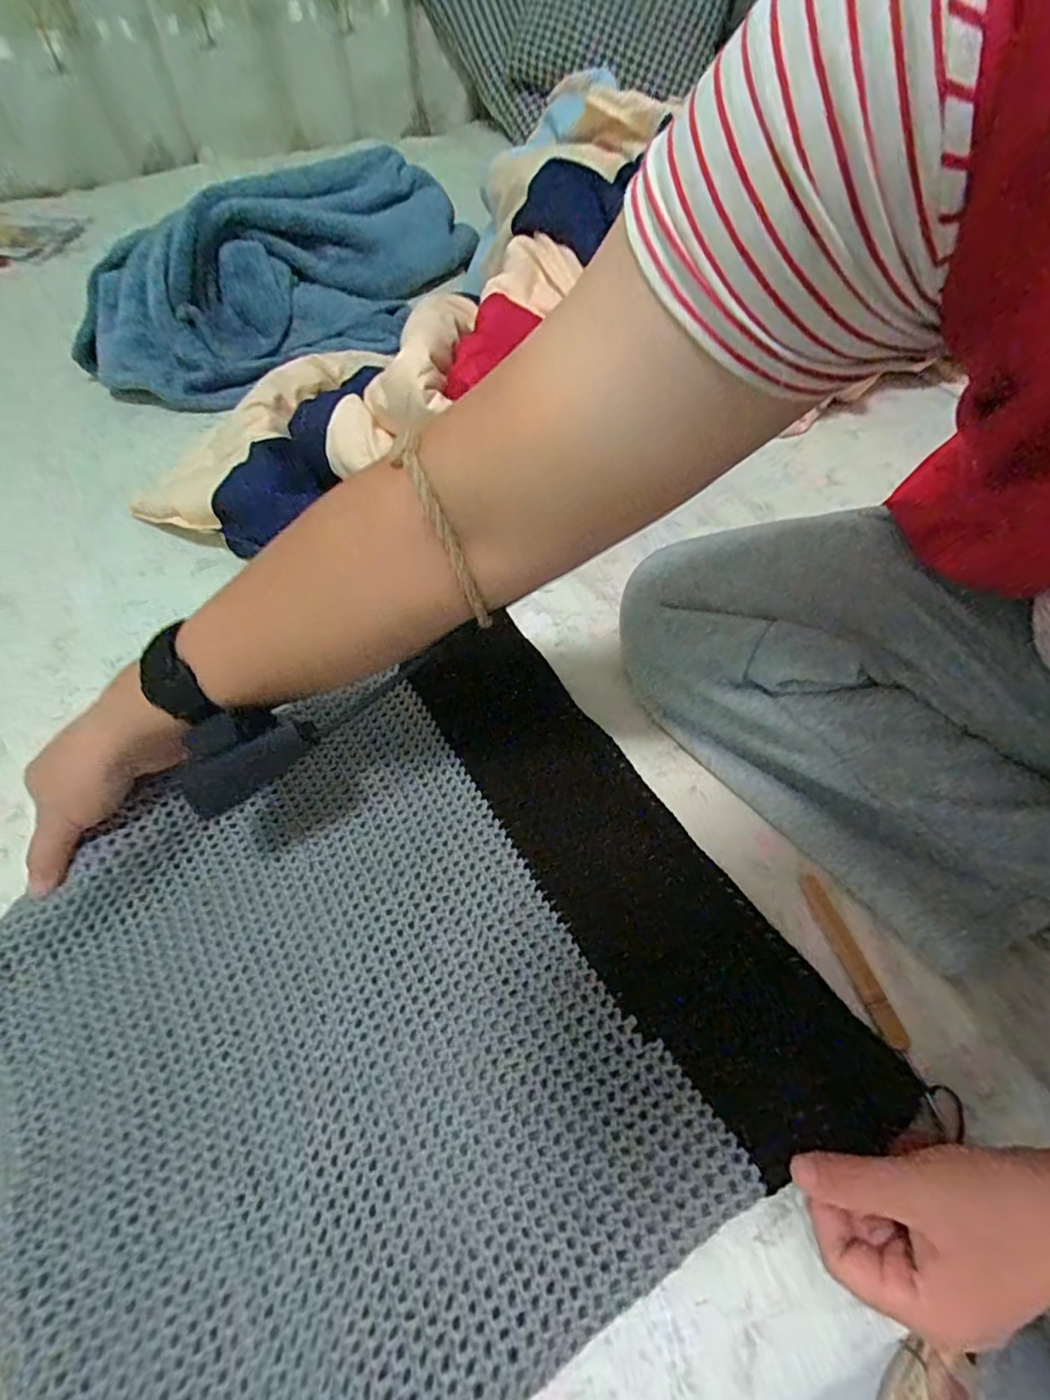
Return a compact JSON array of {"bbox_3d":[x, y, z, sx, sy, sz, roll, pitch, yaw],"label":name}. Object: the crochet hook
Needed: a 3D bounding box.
[{"bbox_3d":[0.197,0.163,0.336,0.014,0.007,0.127,-14,56,-8],"label":"crochet hook"}]

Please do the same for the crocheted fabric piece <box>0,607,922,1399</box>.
[{"bbox_3d":[-0.074,0.143,0.330,0.398,0.040,0.367,-25,59,-15],"label":"crocheted fabric piece"}]

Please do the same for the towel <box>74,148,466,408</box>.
[{"bbox_3d":[-0.287,-0.555,0.734,0.256,0.137,0.511,30,61,20],"label":"towel"}]

